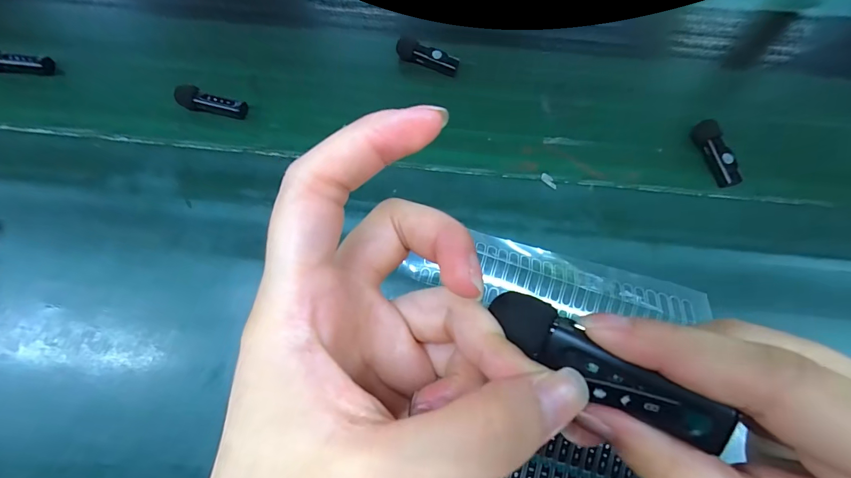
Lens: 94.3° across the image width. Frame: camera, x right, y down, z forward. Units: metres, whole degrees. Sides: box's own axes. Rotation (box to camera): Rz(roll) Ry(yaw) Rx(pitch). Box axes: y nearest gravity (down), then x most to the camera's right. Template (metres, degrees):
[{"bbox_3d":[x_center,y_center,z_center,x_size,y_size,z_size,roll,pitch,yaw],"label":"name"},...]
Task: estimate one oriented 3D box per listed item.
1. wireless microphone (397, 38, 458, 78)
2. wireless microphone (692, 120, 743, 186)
[{"bbox_3d":[0.001,-0.181,0.391,0.065,0.016,0.017,27,72,9],"label":"wireless microphone"},{"bbox_3d":[0.260,-0.078,0.353,0.018,0.018,0.066,-7,70,-3],"label":"wireless microphone"}]

